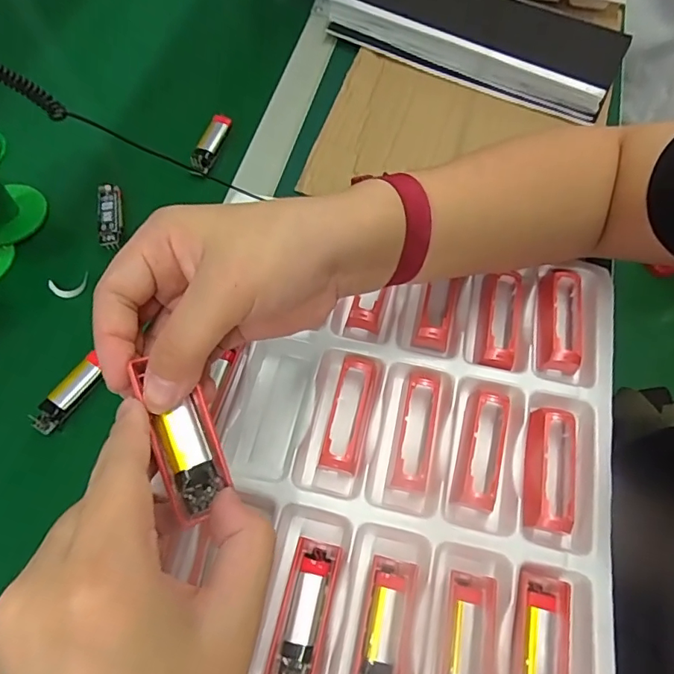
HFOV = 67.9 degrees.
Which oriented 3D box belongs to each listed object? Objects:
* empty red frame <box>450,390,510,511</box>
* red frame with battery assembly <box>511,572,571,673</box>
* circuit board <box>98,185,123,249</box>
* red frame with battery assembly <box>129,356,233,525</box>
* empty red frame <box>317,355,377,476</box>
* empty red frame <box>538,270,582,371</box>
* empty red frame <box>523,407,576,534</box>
[{"bbox_3d":[0.098,0.075,0.337,0.027,0.023,0.077,14,66,6],"label":"empty red frame"},{"bbox_3d":[0.117,0.181,0.290,0.031,0.010,0.078,13,66,6],"label":"red frame with battery assembly"},{"bbox_3d":[-0.196,-0.106,0.432,0.020,0.009,0.063,-12,66,-5],"label":"circuit board"},{"bbox_3d":[-0.069,0.045,0.225,0.026,0.010,0.075,-17,86,-7],"label":"red frame with battery assembly"},{"bbox_3d":[0.009,0.050,0.343,0.024,0.013,0.083,12,66,5],"label":"empty red frame"},{"bbox_3d":[0.170,-0.013,0.379,0.028,0.027,0.080,10,66,5],"label":"empty red frame"},{"bbox_3d":[0.141,0.086,0.330,0.029,0.018,0.079,13,66,6],"label":"empty red frame"}]

